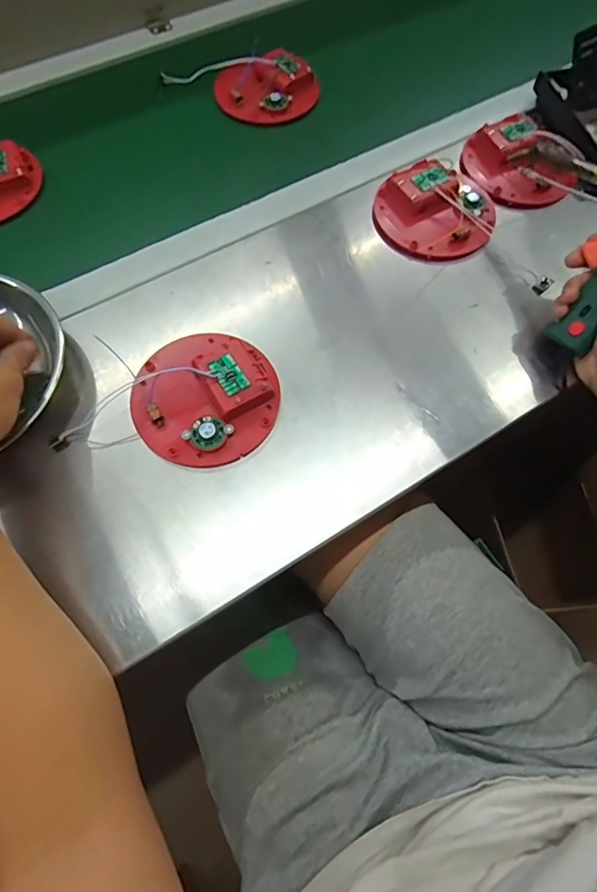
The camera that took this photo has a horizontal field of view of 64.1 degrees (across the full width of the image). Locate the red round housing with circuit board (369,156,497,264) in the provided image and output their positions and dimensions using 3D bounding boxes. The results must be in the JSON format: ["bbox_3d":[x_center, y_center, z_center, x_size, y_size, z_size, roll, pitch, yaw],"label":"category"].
[{"bbox_3d":[0.140,-0.243,0.487,0.120,0.027,0.113,1,67,-1],"label":"red round housing with circuit board"}]

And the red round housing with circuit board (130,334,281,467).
[{"bbox_3d":[-0.078,-0.045,0.397,0.118,0.026,0.121,1,67,-1],"label":"red round housing with circuit board"}]

